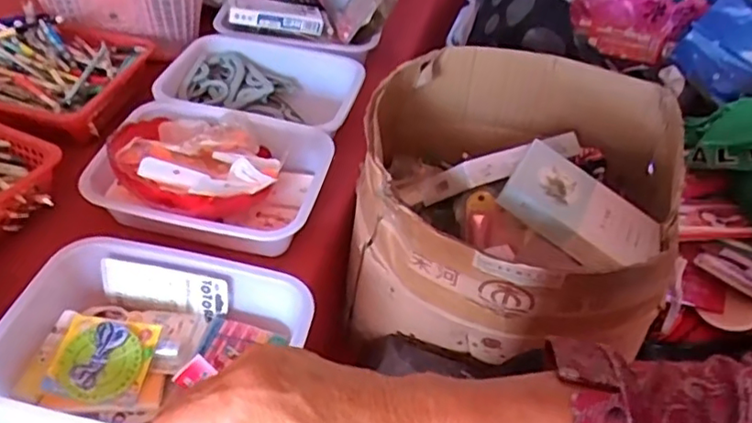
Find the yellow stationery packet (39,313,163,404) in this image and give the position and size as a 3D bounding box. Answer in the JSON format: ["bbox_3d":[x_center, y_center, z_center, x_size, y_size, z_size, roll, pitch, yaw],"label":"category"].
[{"bbox_3d":[-0.278,0.150,0.626,0.092,0.012,0.089,11,54,-2],"label":"yellow stationery packet"}]

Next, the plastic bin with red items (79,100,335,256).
[{"bbox_3d":[-0.209,-0.060,0.799,0.274,0.115,0.206,9,43,6],"label":"plastic bin with red items"}]

